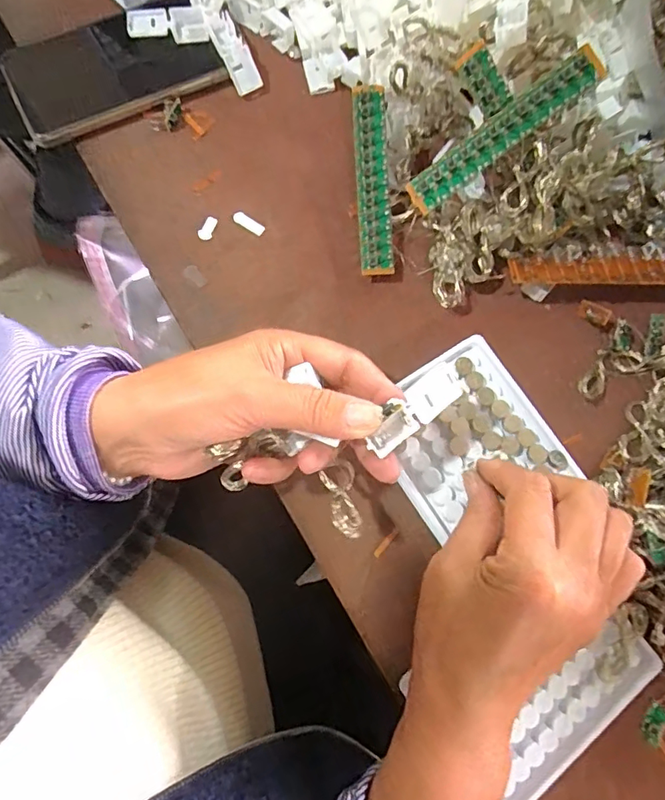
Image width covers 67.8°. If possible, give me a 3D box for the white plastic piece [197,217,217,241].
[{"bbox_3d":[-0.087,-0.121,0.345,0.009,0.004,0.019,26,79,4],"label":"white plastic piece"}]

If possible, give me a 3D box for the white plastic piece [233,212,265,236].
[{"bbox_3d":[-0.059,-0.125,0.348,0.024,0.004,0.008,35,79,5],"label":"white plastic piece"}]

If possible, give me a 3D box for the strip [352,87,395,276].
[{"bbox_3d":[0.027,-0.149,0.336,0.022,0.005,0.127,-3,87,-8],"label":"strip"}]

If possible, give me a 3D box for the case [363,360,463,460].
[{"bbox_3d":[0.041,0.006,0.248,0.055,0.014,0.020,-42,82,-7],"label":"case"}]

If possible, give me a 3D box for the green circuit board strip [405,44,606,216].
[{"bbox_3d":[0.102,-0.161,0.300,0.127,0.012,0.020,-36,81,10],"label":"green circuit board strip"}]

